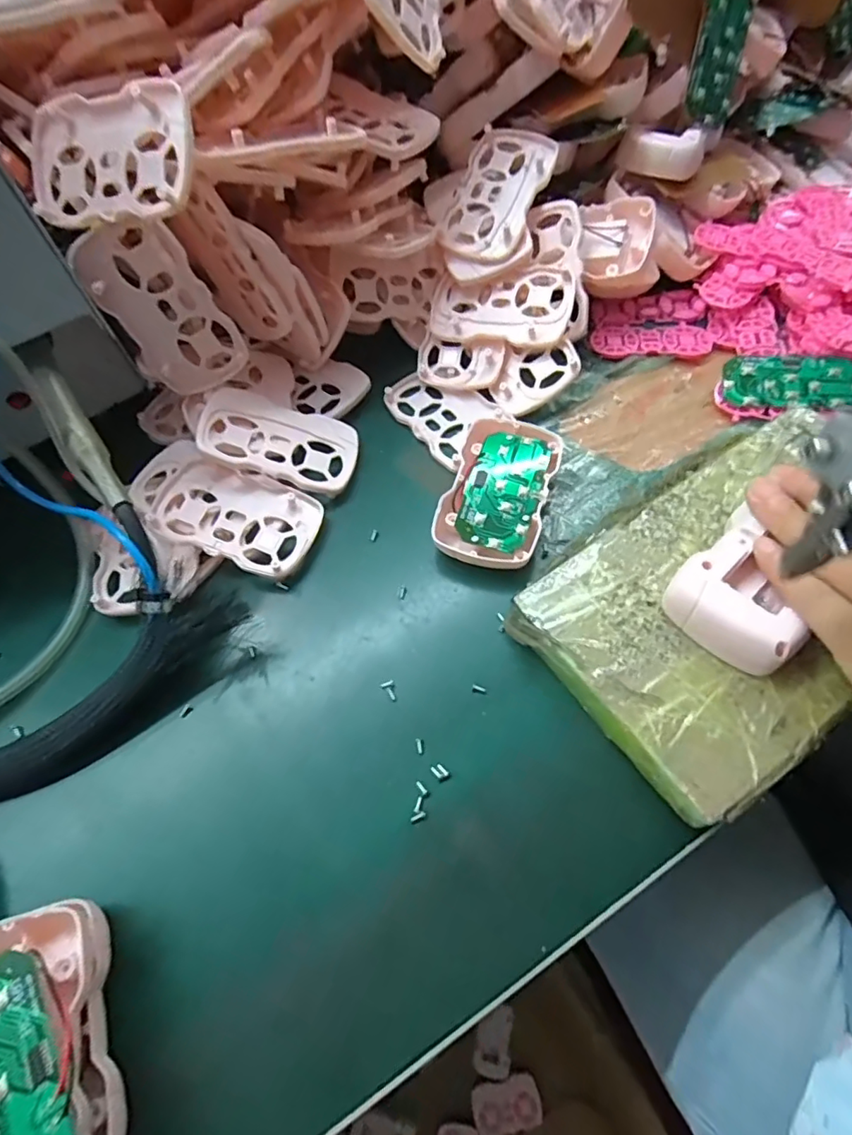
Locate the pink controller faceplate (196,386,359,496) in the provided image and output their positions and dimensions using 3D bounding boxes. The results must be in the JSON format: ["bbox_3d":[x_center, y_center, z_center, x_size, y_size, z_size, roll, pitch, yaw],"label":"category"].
[{"bbox_3d":[-0.085,-0.075,0.321,0.088,0.004,0.054,17,61,-12],"label":"pink controller faceplate"}]

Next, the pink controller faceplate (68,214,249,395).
[{"bbox_3d":[-0.140,-0.135,0.293,0.056,0.088,0.009,-23,43,8],"label":"pink controller faceplate"}]

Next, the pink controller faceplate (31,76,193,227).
[{"bbox_3d":[-0.147,-0.188,0.253,0.086,0.009,0.051,6,103,15],"label":"pink controller faceplate"}]

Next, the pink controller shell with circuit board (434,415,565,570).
[{"bbox_3d":[0.042,-0.045,0.306,0.053,0.021,0.105,16,63,12],"label":"pink controller shell with circuit board"}]

